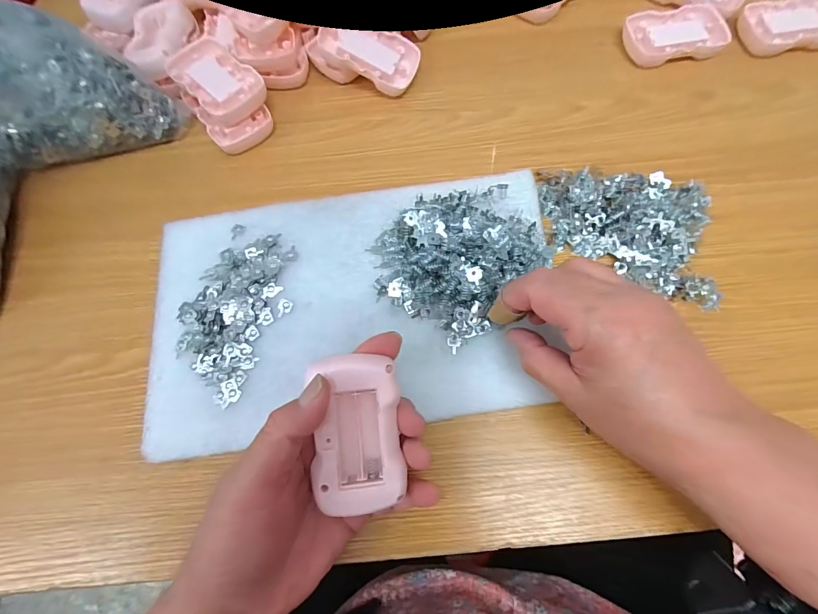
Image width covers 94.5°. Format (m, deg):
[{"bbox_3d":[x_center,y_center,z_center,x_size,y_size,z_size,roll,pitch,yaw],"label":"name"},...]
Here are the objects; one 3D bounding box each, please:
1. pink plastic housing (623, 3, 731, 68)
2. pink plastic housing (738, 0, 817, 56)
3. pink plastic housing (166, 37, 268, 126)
[{"bbox_3d":[0.253,-0.257,0.358,0.091,0.011,0.057,-11,73,-3],"label":"pink plastic housing"},{"bbox_3d":[0.362,-0.269,0.358,0.094,0.010,0.058,-9,73,-3],"label":"pink plastic housing"},{"bbox_3d":[-0.173,-0.199,0.335,0.092,0.018,0.057,41,77,11],"label":"pink plastic housing"}]

